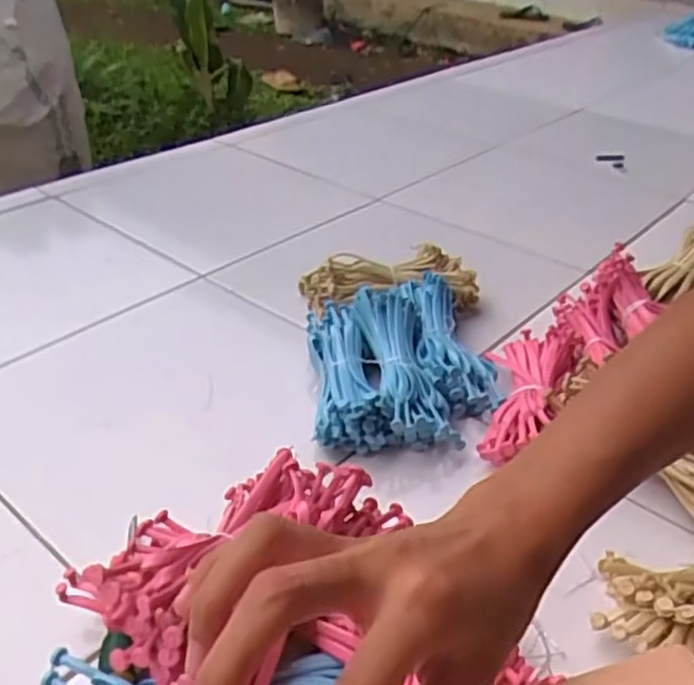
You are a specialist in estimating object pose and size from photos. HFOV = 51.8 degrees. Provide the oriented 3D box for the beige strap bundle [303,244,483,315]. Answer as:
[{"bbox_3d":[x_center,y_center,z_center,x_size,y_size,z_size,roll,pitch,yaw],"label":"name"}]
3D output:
[{"bbox_3d":[0.056,-0.086,0.950,0.236,0.060,0.080,2,34,0],"label":"beige strap bundle"}]

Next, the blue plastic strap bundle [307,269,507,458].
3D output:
[{"bbox_3d":[0.062,0.008,0.804,0.203,0.066,0.262,-1,34,-4],"label":"blue plastic strap bundle"}]

